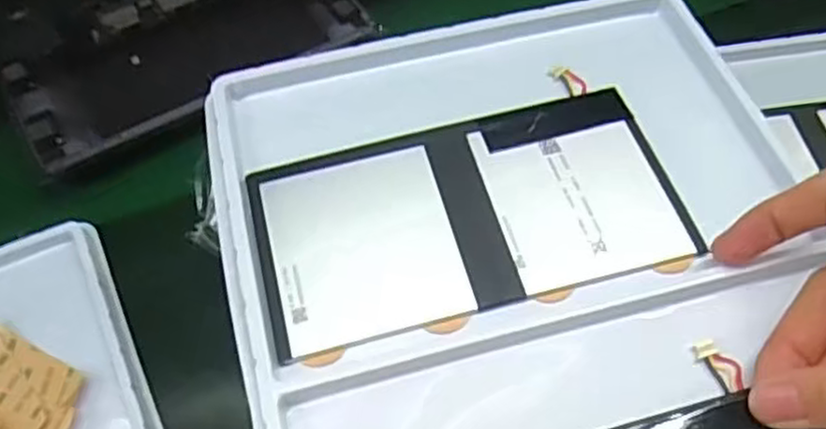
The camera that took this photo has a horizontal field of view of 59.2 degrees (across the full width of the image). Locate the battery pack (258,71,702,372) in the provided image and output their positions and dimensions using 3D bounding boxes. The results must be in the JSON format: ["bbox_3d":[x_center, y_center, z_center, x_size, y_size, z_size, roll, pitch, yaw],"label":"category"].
[{"bbox_3d":[0.023,-0.002,0.307,0.172,0.005,0.095,-13,57,-9],"label":"battery pack"}]

